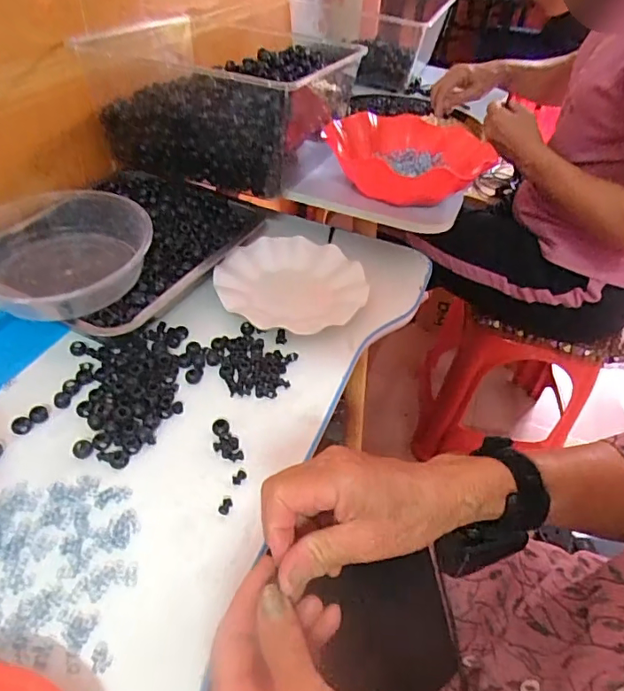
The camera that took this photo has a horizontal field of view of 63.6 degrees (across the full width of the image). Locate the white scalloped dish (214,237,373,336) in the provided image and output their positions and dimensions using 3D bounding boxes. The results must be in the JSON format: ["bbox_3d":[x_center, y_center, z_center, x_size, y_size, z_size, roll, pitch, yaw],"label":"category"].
[{"bbox_3d":[-0.024,-0.078,0.610,0.174,0.024,0.152,3,43,-4],"label":"white scalloped dish"}]

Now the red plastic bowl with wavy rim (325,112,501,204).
[{"bbox_3d":[0.123,-0.255,0.680,0.201,0.064,0.216,4,43,-3],"label":"red plastic bowl with wavy rim"}]

